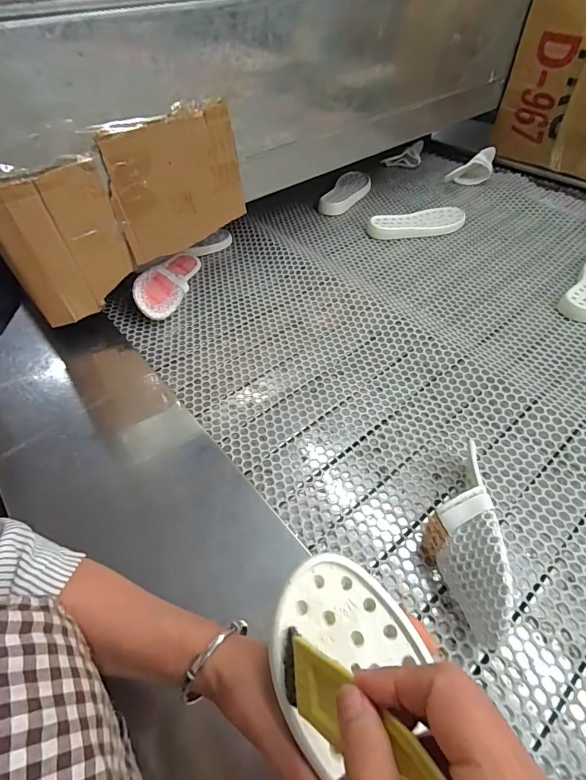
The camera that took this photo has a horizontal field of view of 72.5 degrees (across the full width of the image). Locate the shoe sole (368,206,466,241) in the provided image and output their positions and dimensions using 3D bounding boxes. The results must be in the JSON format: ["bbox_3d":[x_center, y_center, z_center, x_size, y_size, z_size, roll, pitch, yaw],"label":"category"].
[{"bbox_3d":[0.295,-0.400,0.959,0.236,0.033,0.096,-14,50,-9],"label":"shoe sole"}]

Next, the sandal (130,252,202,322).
[{"bbox_3d":[-0.259,-0.217,0.809,0.085,0.038,0.228,31,40,-23],"label":"sandal"}]

